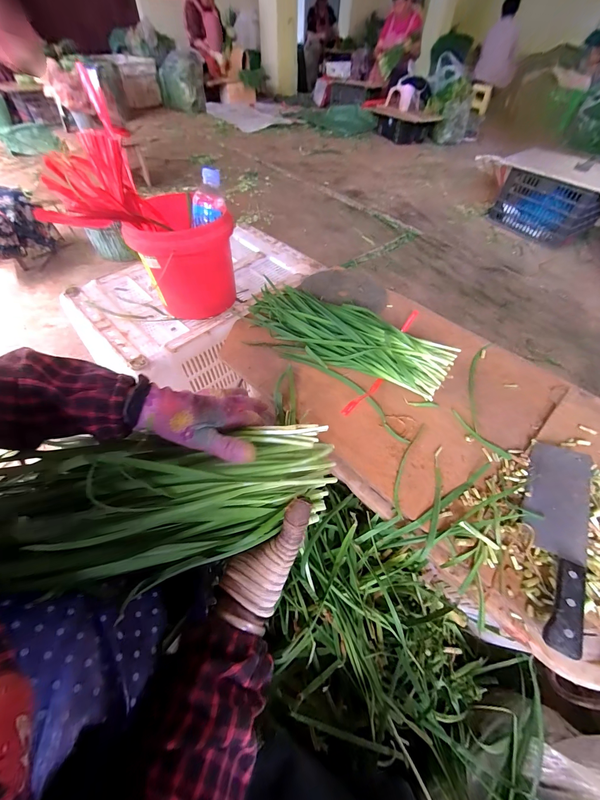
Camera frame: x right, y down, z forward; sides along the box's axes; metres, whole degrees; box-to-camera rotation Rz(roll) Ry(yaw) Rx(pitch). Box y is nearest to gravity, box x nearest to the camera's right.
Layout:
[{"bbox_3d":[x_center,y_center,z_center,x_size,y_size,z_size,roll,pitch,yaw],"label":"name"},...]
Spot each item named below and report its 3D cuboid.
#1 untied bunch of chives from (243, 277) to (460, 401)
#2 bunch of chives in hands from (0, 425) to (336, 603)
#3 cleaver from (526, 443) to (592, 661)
[{"bbox_3d":[0.071,-0.136,0.598,0.440,0.055,0.174,30,58,18],"label":"untied bunch of chives"},{"bbox_3d":[-0.129,0.094,0.291,0.329,0.101,0.120,-5,54,-19],"label":"bunch of chives in hands"},{"bbox_3d":[0.331,0.164,0.387,0.065,0.022,0.270,29,58,18],"label":"cleaver"}]

